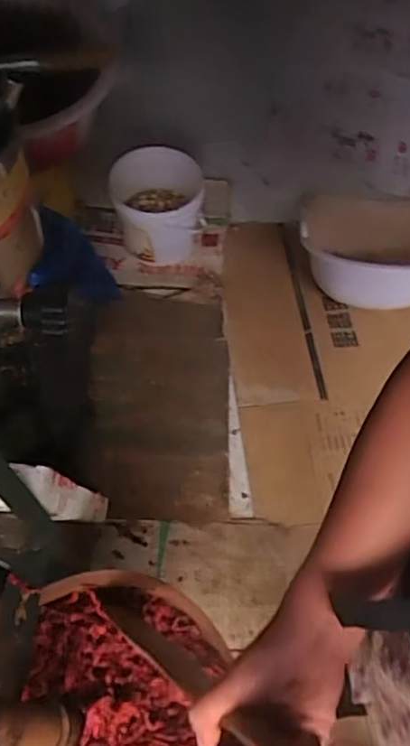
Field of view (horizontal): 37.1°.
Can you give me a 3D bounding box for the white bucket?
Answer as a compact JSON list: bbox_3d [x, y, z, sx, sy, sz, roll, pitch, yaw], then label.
[{"bbox_3d":[-0.107,-0.450,1.612,0.246,0.212,0.247,1,61,-1],"label":"white bucket"}]

